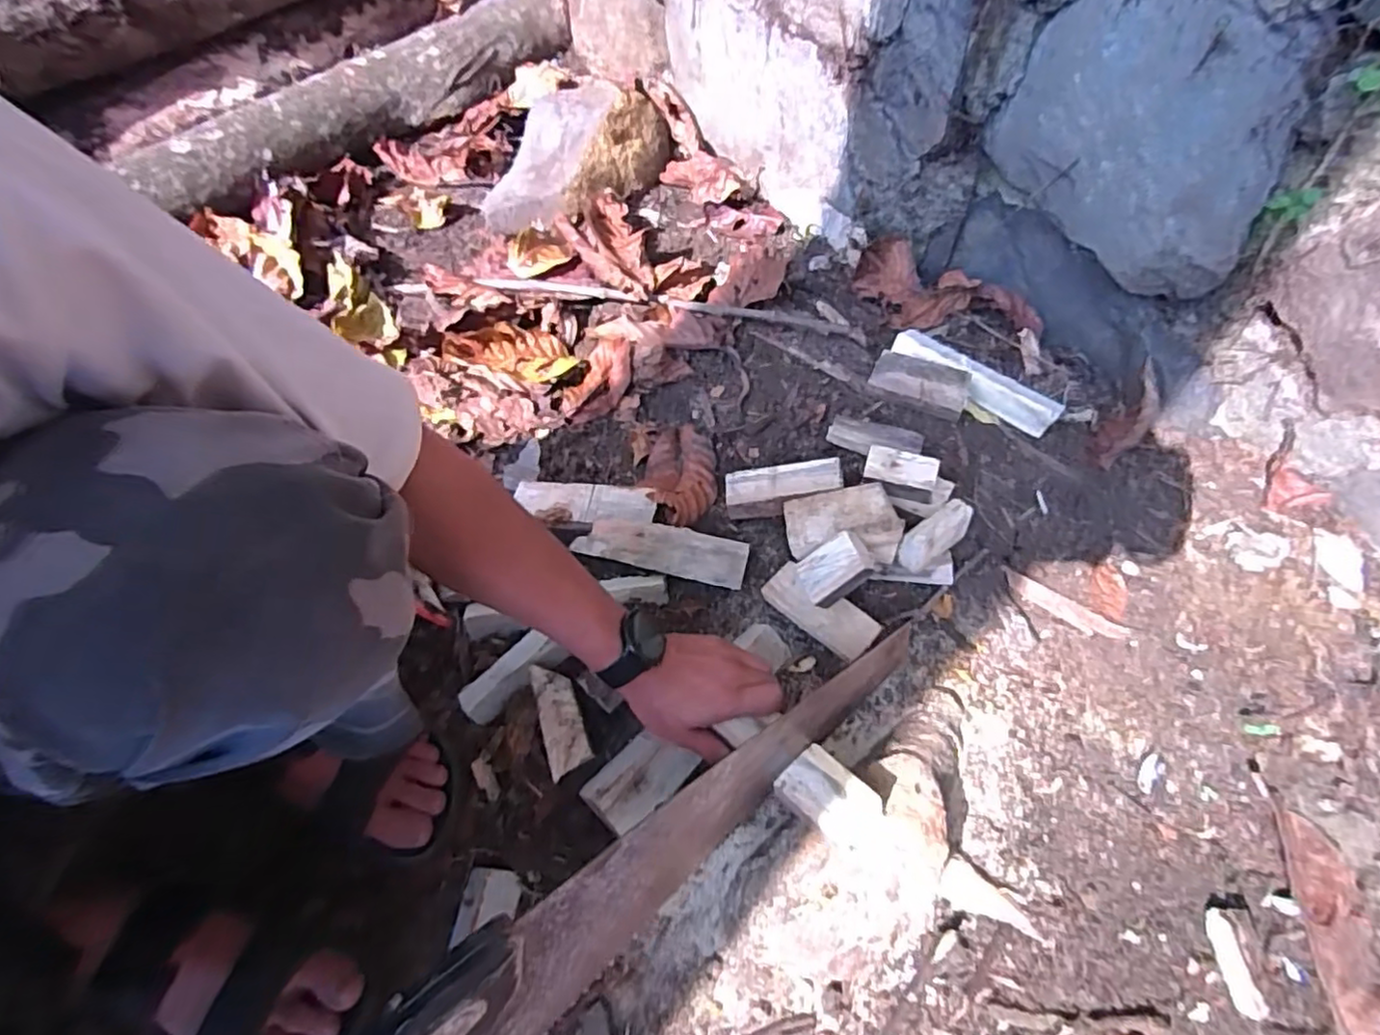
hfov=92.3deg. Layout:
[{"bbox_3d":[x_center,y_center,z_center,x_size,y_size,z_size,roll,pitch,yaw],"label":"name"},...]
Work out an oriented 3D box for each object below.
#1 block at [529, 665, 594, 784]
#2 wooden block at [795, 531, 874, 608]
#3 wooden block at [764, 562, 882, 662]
[{"bbox_3d":[-0.111,0.171,0.570,0.035,0.011,0.095,-16,61,-8],"label":"block"},{"bbox_3d":[0.130,0.044,0.593,0.062,0.021,0.045,-37,53,22],"label":"wooden block"},{"bbox_3d":[0.117,0.084,0.607,0.108,0.012,0.041,37,83,28],"label":"wooden block"}]

